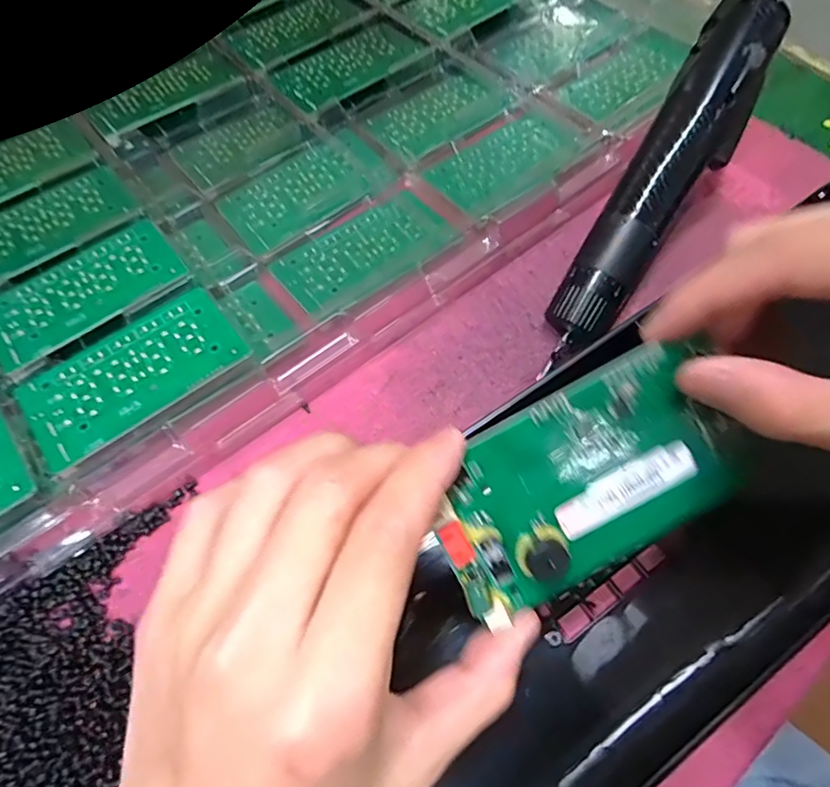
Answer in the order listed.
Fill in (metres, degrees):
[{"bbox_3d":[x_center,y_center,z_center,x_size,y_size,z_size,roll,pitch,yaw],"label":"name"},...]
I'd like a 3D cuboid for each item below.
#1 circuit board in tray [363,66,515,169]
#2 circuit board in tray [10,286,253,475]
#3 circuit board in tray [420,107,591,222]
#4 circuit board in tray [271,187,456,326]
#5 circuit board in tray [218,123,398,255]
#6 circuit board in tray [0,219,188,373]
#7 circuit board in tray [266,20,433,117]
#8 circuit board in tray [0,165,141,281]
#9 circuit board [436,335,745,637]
[{"bbox_3d":[0.014,-0.198,0.385,0.090,0.016,0.065,-33,67,-13],"label":"circuit board in tray"},{"bbox_3d":[-0.144,-0.011,0.283,0.105,0.004,0.059,-34,65,-16],"label":"circuit board in tray"},{"bbox_3d":[0.059,-0.152,0.356,0.094,0.009,0.054,-34,67,-13],"label":"circuit board in tray"},{"bbox_3d":[-0.030,-0.086,0.331,0.103,0.007,0.055,-35,67,-14],"label":"circuit board in tray"},{"bbox_3d":[-0.070,-0.135,0.358,0.108,0.007,0.063,-34,67,-13],"label":"circuit board in tray"},{"bbox_3d":[-0.187,-0.060,0.308,0.105,0.004,0.058,-35,67,-14],"label":"circuit board in tray"},{"bbox_3d":[-0.049,-0.240,0.402,0.106,0.010,0.059,-36,67,-14],"label":"circuit board in tray"},{"bbox_3d":[-0.230,-0.105,0.341,0.104,0.004,0.058,-34,66,-15],"label":"circuit board in tray"},{"bbox_3d":[0.056,0.028,0.177,0.100,0.009,0.060,-27,100,-3],"label":"circuit board"}]

